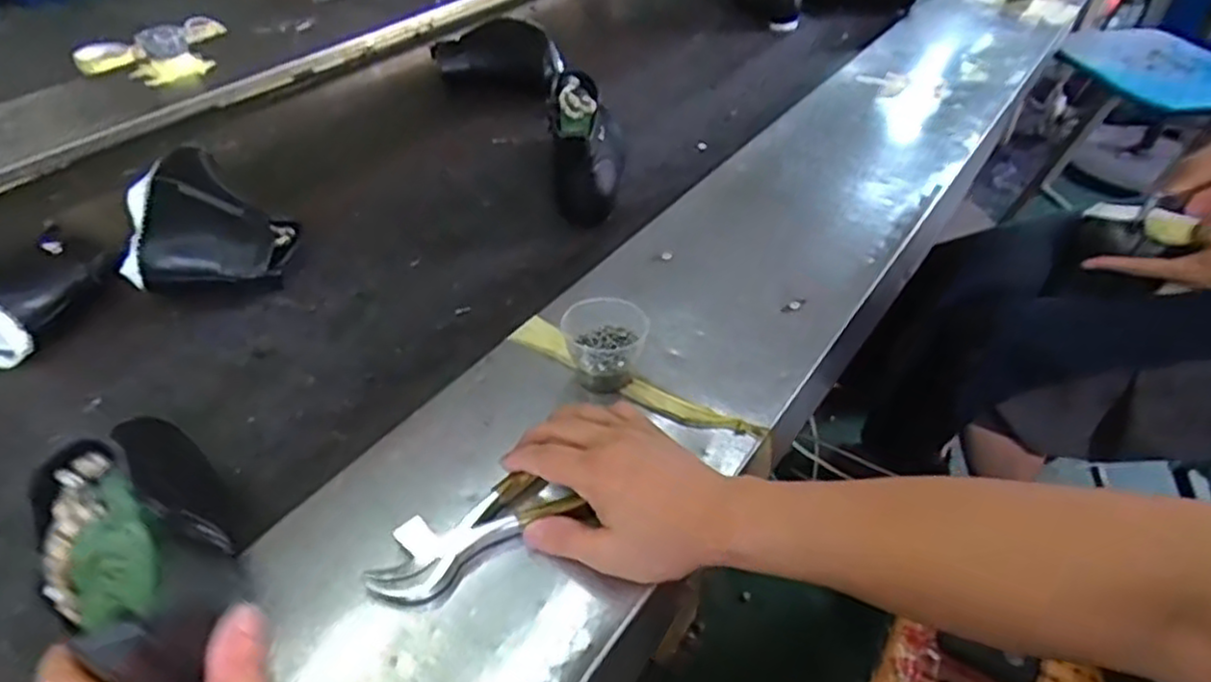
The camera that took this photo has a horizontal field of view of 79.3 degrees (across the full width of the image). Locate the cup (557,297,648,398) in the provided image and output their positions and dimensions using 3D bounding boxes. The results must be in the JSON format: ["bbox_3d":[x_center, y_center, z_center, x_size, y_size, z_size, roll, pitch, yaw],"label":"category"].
[{"bbox_3d":[-0.003,0.005,0.563,0.068,0.051,0.055,1,42,2],"label":"cup"}]

